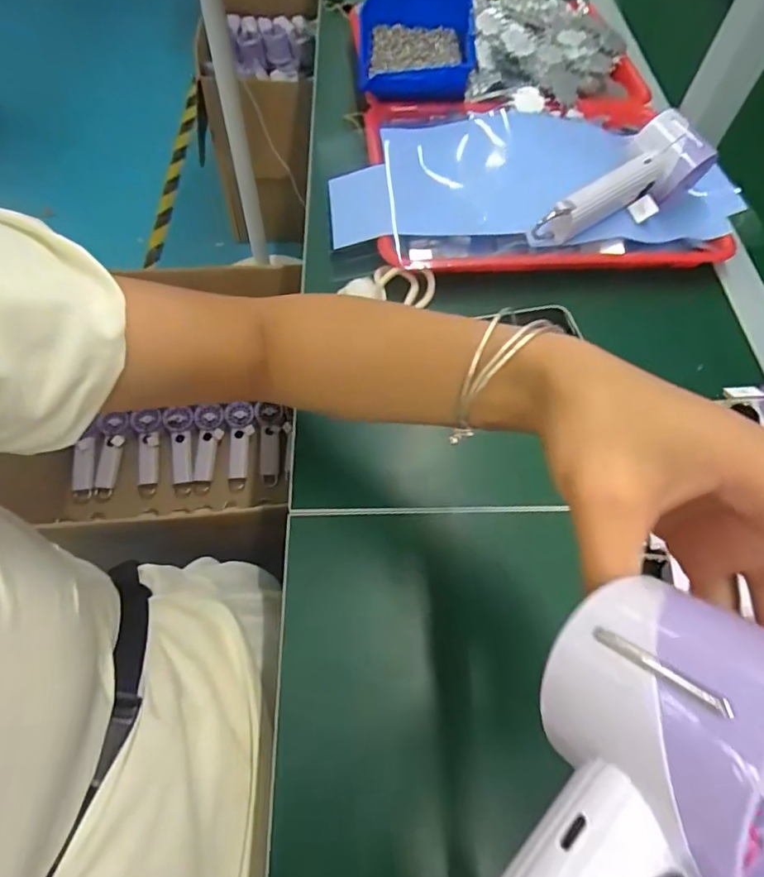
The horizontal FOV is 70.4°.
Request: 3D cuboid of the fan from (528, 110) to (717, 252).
[{"bbox_3d":[0.217,-0.226,0.498,0.190,0.070,0.056,-31,66,-5],"label":"fan"}]

